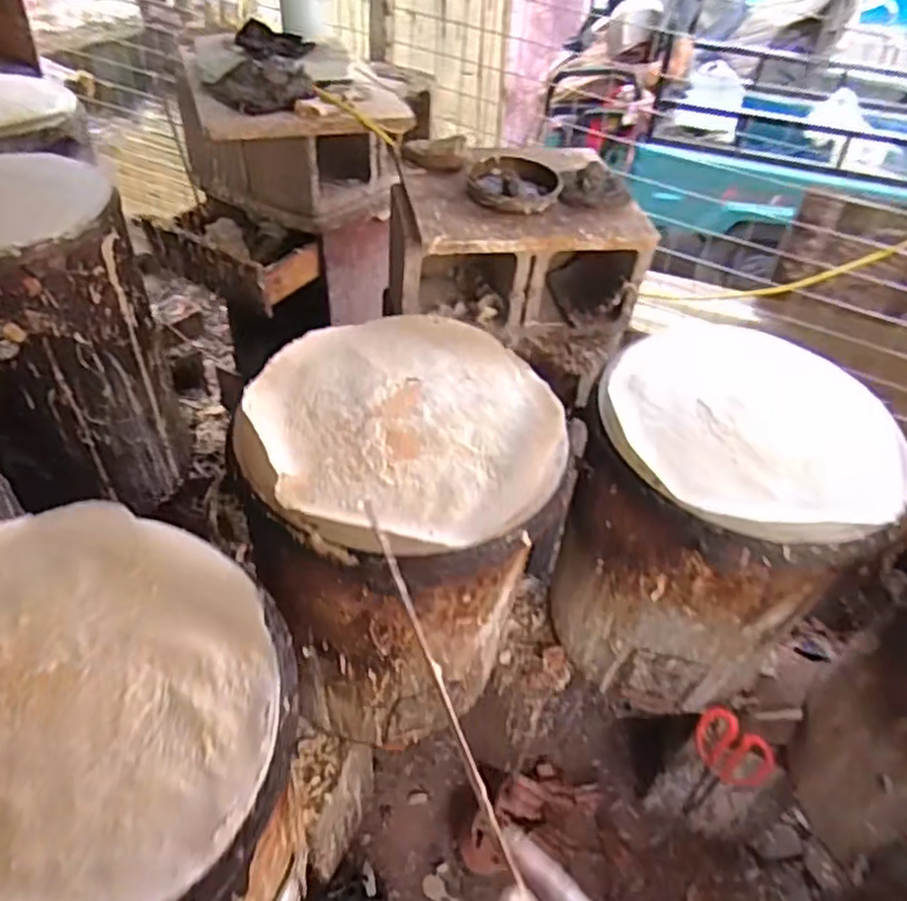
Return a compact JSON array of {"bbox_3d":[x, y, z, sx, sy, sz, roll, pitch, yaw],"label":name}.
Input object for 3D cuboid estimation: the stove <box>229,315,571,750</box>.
[{"bbox_3d":[-0.065,0.120,0.951,0.363,0.455,0.376,7,45,2],"label":"stove"}]

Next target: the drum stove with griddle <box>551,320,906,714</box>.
[{"bbox_3d":[0.359,0.115,1.025,0.377,0.454,0.385,16,46,11],"label":"drum stove with griddle"}]

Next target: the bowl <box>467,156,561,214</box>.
[{"bbox_3d":[0.090,-0.410,1.069,0.134,0.038,0.134,2,45,-2],"label":"bowl"}]

